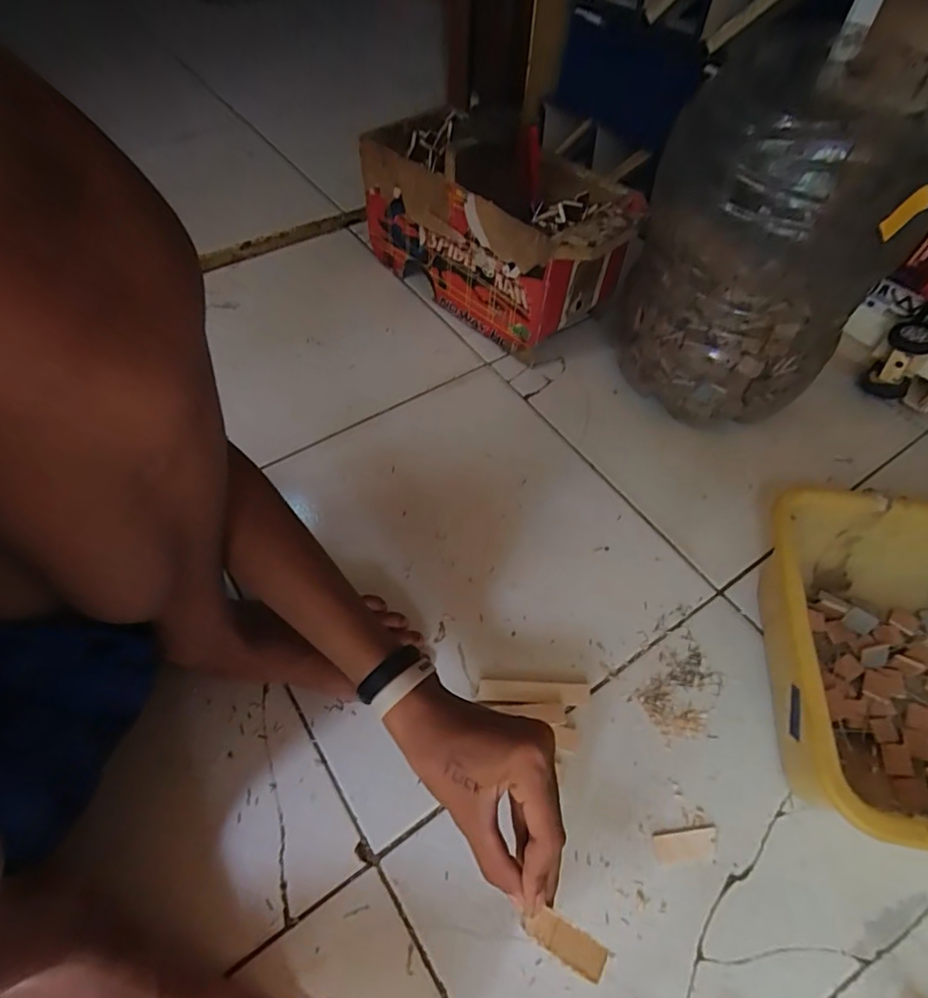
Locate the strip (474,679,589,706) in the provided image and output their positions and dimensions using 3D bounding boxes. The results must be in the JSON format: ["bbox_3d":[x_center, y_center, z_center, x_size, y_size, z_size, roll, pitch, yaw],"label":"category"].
[{"bbox_3d":[0.062,0.174,0.497,0.098,0.004,0.020,2,55,1],"label":"strip"}]

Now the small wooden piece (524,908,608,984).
[{"bbox_3d":[0.058,0.255,0.319,0.047,0.005,0.019,21,58,16],"label":"small wooden piece"}]

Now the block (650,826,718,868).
[{"bbox_3d":[0.174,0.271,0.433,0.049,0.004,0.023,-6,56,-5],"label":"block"}]

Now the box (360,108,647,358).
[{"bbox_3d":[0.042,-0.375,0.769,0.191,0.184,0.409,-37,64,-23],"label":"box"}]

